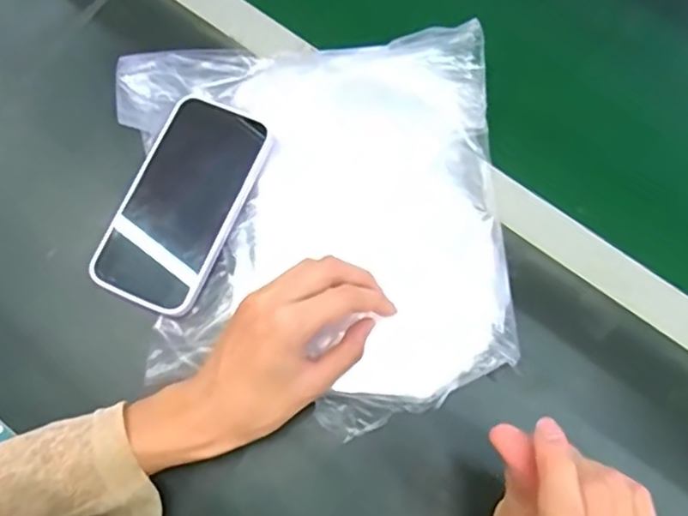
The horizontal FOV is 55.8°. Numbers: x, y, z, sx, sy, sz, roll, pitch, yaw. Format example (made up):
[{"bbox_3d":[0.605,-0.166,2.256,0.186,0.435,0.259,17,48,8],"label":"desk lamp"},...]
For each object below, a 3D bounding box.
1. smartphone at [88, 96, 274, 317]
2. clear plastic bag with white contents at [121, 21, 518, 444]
[{"bbox_3d":[-0.110,-0.039,0.445,0.076,0.011,0.147,22,73,7],"label":"smartphone"},{"bbox_3d":[-0.019,-0.024,0.438,0.241,0.029,0.259,-6,80,5],"label":"clear plastic bag with white contents"}]

